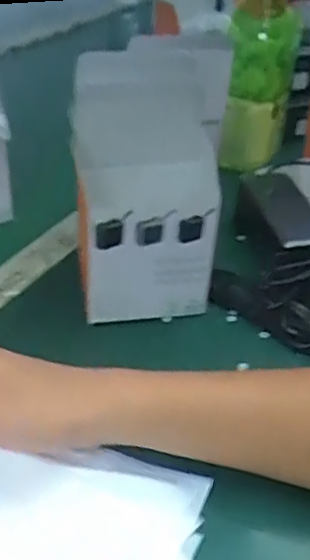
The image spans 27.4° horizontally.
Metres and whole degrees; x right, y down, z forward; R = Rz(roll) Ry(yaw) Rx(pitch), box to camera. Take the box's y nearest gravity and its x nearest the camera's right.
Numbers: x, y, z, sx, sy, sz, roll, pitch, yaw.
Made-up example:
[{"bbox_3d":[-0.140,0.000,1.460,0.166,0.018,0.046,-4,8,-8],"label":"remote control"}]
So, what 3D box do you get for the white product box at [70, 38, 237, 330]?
[{"bbox_3d":[-0.006,-0.069,0.473,0.105,0.205,0.064,0,37,-3],"label":"white product box"}]

